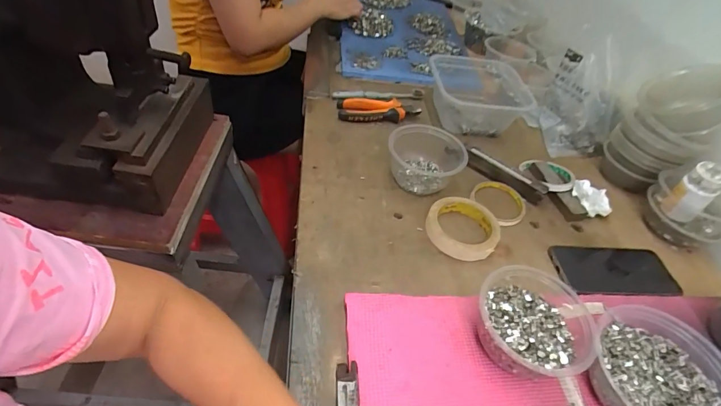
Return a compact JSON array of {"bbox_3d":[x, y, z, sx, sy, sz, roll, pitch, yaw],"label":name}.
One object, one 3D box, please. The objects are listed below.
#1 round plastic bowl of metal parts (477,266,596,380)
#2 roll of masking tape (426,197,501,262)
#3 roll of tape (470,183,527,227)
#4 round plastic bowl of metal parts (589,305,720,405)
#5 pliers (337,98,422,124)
[{"bbox_3d":[0.178,0.129,0.417,0.110,0.061,0.106,6,46,-6],"label":"round plastic bowl of metal parts"},{"bbox_3d":[0.141,0.030,0.543,0.097,0.020,0.101,3,45,-4],"label":"roll of masking tape"},{"bbox_3d":[0.215,-0.002,0.603,0.080,0.010,0.083,3,45,-4],"label":"roll of tape"},{"bbox_3d":[0.301,0.175,0.397,0.141,0.054,0.132,6,46,-6],"label":"round plastic bowl of metal parts"},{"bbox_3d":[0.034,-0.166,0.713,0.147,0.024,0.052,-1,46,-8],"label":"pliers"}]

